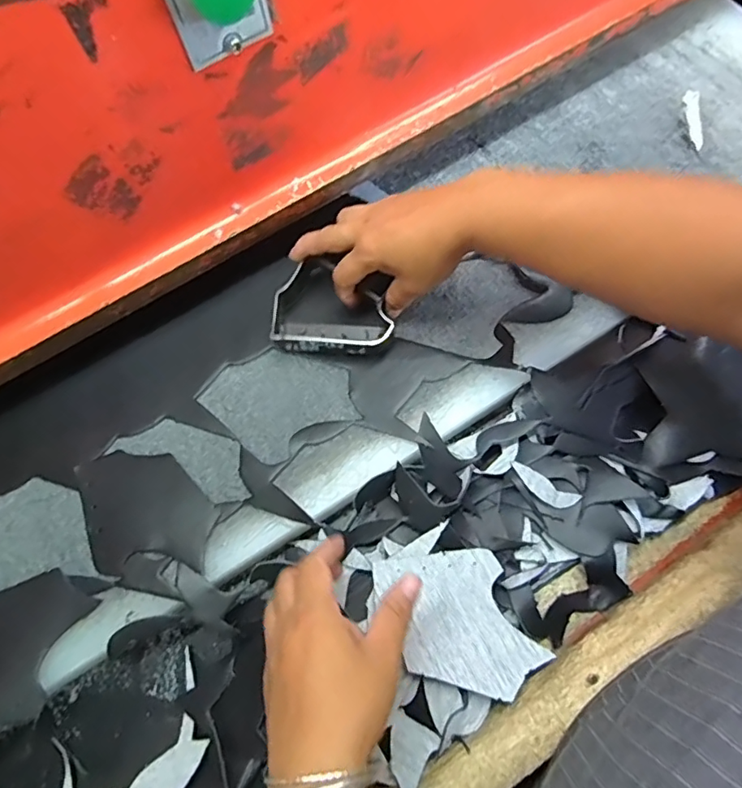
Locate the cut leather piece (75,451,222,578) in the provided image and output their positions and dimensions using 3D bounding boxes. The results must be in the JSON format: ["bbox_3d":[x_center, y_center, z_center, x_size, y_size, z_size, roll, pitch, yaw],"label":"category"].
[{"bbox_3d":[-0.194,0.099,0.442,0.118,0.004,0.100,-5,71,1],"label":"cut leather piece"}]

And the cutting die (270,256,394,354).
[{"bbox_3d":[-0.034,-0.077,0.471,0.105,0.031,0.081,3,71,4],"label":"cutting die"}]

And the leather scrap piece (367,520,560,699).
[{"bbox_3d":[0.065,0.169,0.401,0.094,0.029,0.121,-24,72,-6],"label":"leather scrap piece"}]

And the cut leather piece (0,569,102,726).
[{"bbox_3d":[-0.283,0.196,0.407,0.095,0.020,0.108,11,72,6],"label":"cut leather piece"}]

